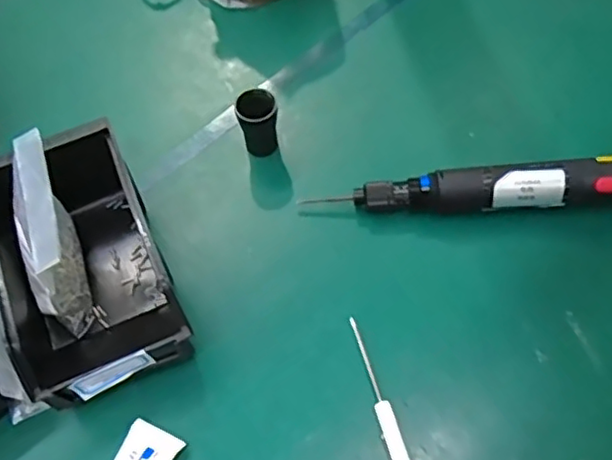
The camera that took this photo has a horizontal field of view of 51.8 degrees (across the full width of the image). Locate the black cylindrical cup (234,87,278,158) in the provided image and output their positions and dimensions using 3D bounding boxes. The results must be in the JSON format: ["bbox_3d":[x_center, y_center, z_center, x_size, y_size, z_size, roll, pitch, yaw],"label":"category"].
[{"bbox_3d":[-0.038,-0.084,0.504,0.030,0.057,0.028,-1,61,3],"label":"black cylindrical cup"}]

